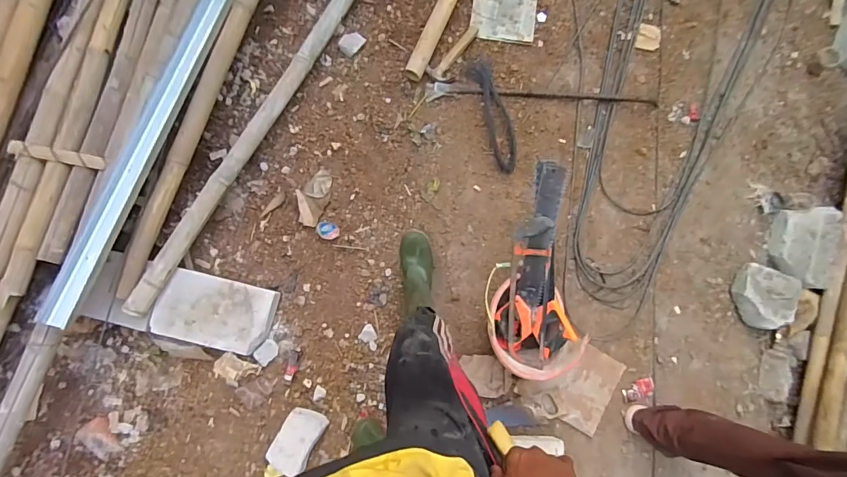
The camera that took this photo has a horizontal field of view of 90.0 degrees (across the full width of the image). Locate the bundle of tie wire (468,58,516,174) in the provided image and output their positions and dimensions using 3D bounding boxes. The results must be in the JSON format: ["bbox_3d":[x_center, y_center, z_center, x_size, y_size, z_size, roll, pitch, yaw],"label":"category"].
[{"bbox_3d":[0.252,-0.436,1.485,0.091,0.024,0.415,-16,84,-6],"label":"bundle of tie wire"}]

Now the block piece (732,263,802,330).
[{"bbox_3d":[1.182,0.200,1.445,0.196,0.084,0.218,9,82,-3],"label":"block piece"}]

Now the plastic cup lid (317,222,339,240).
[{"bbox_3d":[-0.314,-0.026,1.392,0.071,0.018,0.057,9,82,-3],"label":"plastic cup lid"}]

